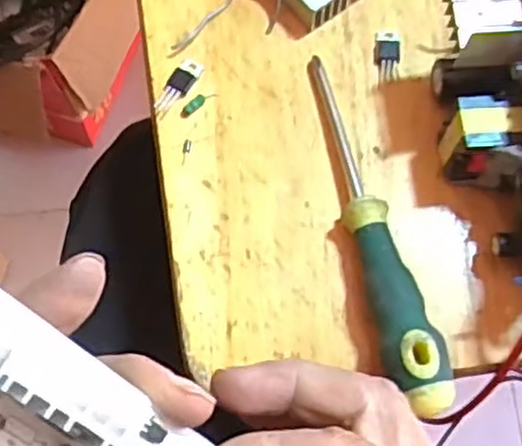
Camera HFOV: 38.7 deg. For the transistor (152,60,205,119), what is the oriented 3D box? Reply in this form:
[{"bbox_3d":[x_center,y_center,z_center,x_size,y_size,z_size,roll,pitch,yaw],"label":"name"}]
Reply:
[{"bbox_3d":[-0.037,-0.059,0.325,0.010,0.004,0.031,31,74,11],"label":"transistor"}]

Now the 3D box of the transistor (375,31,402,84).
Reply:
[{"bbox_3d":[0.056,-0.074,0.329,0.011,0.004,0.024,3,71,2],"label":"transistor"}]

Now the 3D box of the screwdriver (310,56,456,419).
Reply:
[{"bbox_3d":[0.044,-0.002,0.291,0.021,0.028,0.152,-11,71,-3],"label":"screwdriver"}]

